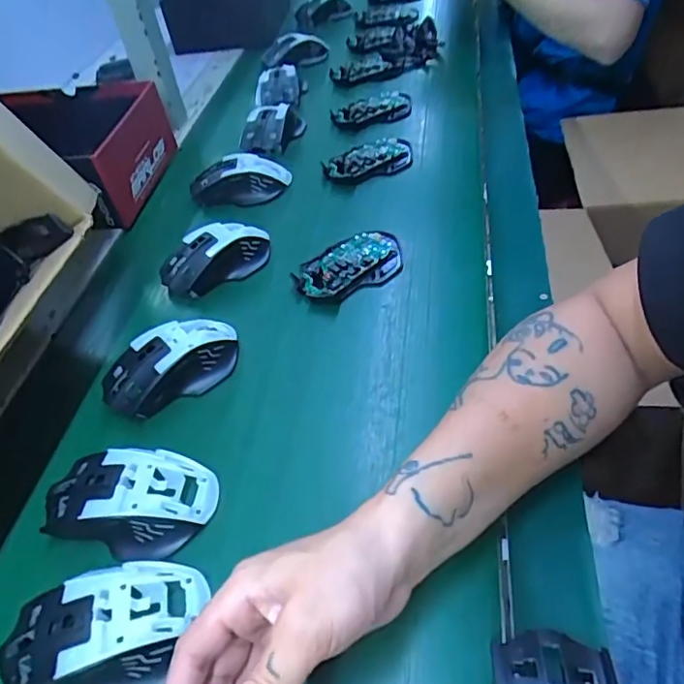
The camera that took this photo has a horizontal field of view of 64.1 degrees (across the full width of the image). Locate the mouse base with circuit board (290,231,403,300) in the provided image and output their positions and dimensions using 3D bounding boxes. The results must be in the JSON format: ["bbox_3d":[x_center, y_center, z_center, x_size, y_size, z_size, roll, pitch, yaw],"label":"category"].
[{"bbox_3d":[0.007,-0.074,0.525,0.110,0.018,0.068,-24,50,-16],"label":"mouse base with circuit board"}]

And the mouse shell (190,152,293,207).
[{"bbox_3d":[-0.118,-0.188,0.628,0.112,0.034,0.056,-12,50,-2],"label":"mouse shell"}]

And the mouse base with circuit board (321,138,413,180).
[{"bbox_3d":[0.031,-0.216,0.658,0.111,0.021,0.065,-20,51,-10],"label":"mouse base with circuit board"}]

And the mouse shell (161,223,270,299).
[{"bbox_3d":[-0.124,-0.087,0.537,0.110,0.036,0.061,-22,51,-11],"label":"mouse shell"}]

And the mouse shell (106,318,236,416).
[{"bbox_3d":[-0.139,0.015,0.447,0.112,0.030,0.061,-36,55,-21],"label":"mouse shell"}]

